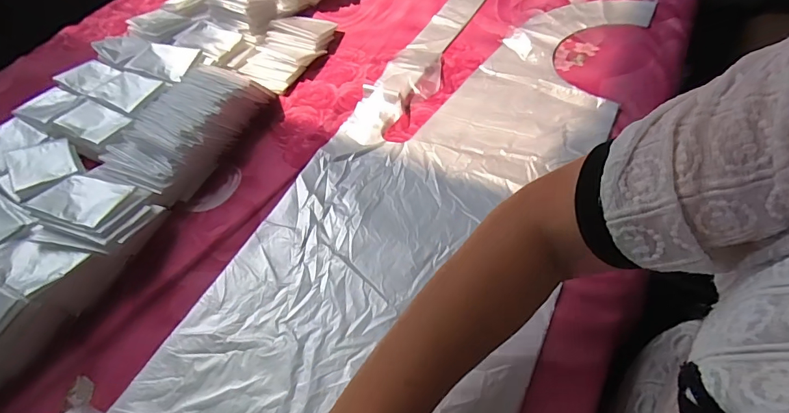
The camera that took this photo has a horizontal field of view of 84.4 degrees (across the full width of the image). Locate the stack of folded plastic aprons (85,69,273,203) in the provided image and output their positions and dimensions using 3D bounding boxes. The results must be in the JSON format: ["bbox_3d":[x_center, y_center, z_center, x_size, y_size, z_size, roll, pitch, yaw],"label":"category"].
[{"bbox_3d":[-0.249,-0.098,0.530,0.103,0.053,0.209,18,57,16],"label":"stack of folded plastic aprons"}]

